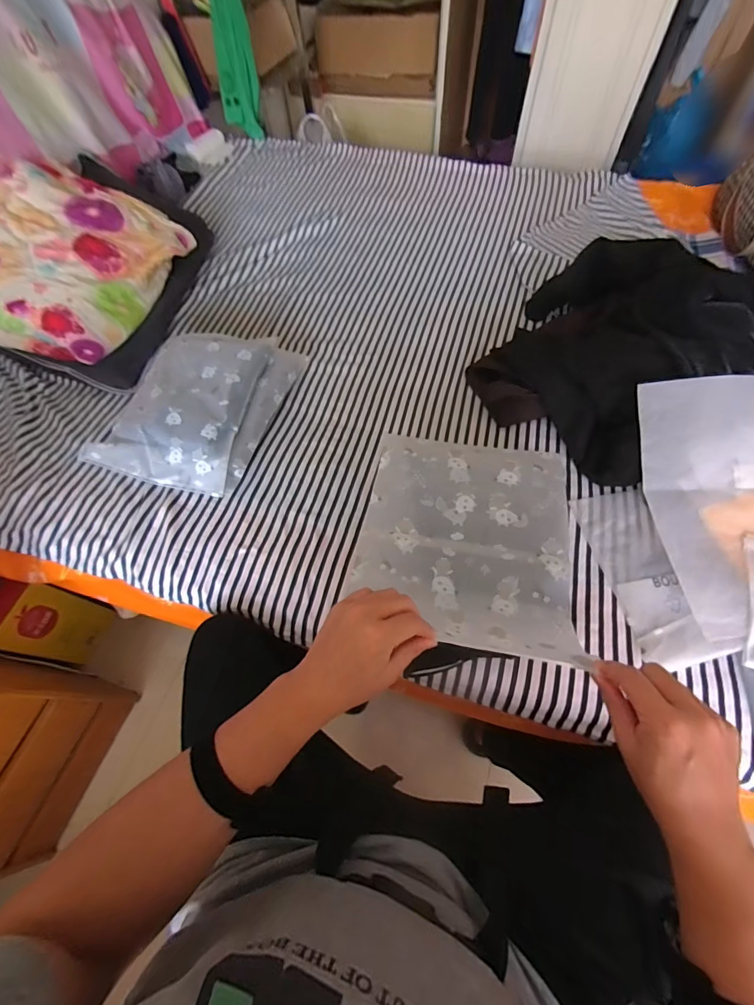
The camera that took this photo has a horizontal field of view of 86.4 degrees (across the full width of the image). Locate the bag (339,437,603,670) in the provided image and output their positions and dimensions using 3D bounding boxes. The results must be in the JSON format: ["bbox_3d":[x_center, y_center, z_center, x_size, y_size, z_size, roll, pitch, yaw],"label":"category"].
[{"bbox_3d":[0.118,0.030,0.532,0.273,0.071,0.313,10,63,8],"label":"bag"}]

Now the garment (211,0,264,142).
[{"bbox_3d":[-0.432,-1.324,1.214,0.120,0.367,0.047,-8,62,-1],"label":"garment"}]

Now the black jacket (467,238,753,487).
[{"bbox_3d":[0.483,-0.277,0.736,0.514,0.208,0.426,33,68,18],"label":"black jacket"}]

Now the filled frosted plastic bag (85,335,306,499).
[{"bbox_3d":[-0.349,-0.207,0.826,0.261,0.102,0.389,14,63,10],"label":"filled frosted plastic bag"}]

